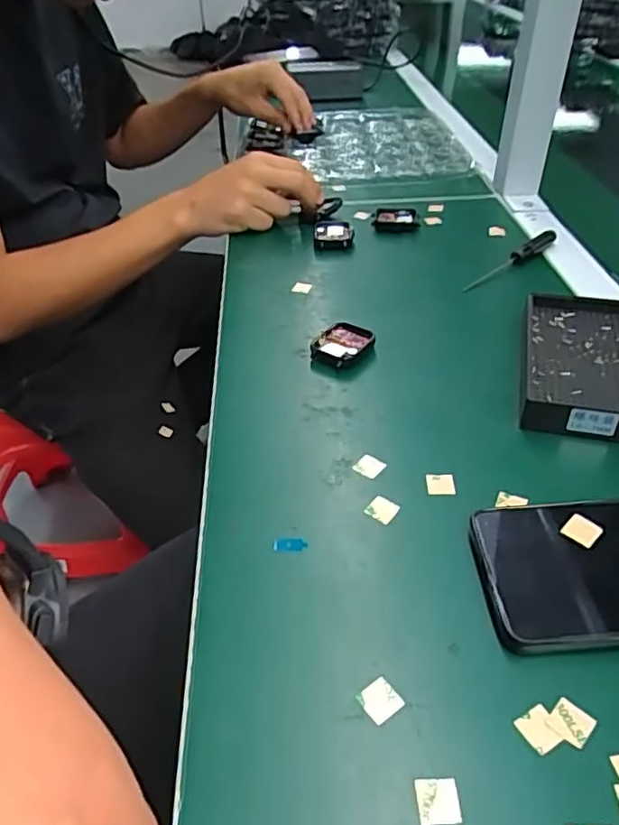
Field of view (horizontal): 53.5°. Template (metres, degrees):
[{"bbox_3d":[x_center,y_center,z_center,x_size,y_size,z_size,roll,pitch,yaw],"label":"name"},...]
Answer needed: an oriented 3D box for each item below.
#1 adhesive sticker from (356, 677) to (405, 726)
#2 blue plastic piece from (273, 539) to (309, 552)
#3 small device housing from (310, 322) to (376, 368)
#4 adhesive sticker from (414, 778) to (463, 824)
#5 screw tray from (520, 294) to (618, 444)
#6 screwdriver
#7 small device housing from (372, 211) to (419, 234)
[{"bbox_3d":[0.030,0.123,0.262,0.016,0.004,0.015,-25,53,-27],"label":"adhesive sticker"},{"bbox_3d":[-0.010,0.070,0.326,0.018,0.004,0.007,-2,40,2],"label":"blue plastic piece"},{"bbox_3d":[0.023,-0.050,0.461,0.036,0.011,0.044,26,48,31],"label":"small device housing"},{"bbox_3d":[0.049,0.147,0.232,0.016,0.004,0.016,-4,43,2],"label":"adhesive sticker"},{"bbox_3d":[0.198,-0.035,0.425,0.092,0.022,0.140,9,41,14],"label":"screw tray"},{"bbox_3d":[0.182,-0.139,0.557,0.127,0.014,0.010,-31,47,-29],"label":"screwdriver"},{"bbox_3d":[0.087,-0.192,0.621,0.045,0.015,0.023,4,40,8],"label":"small device housing"}]

